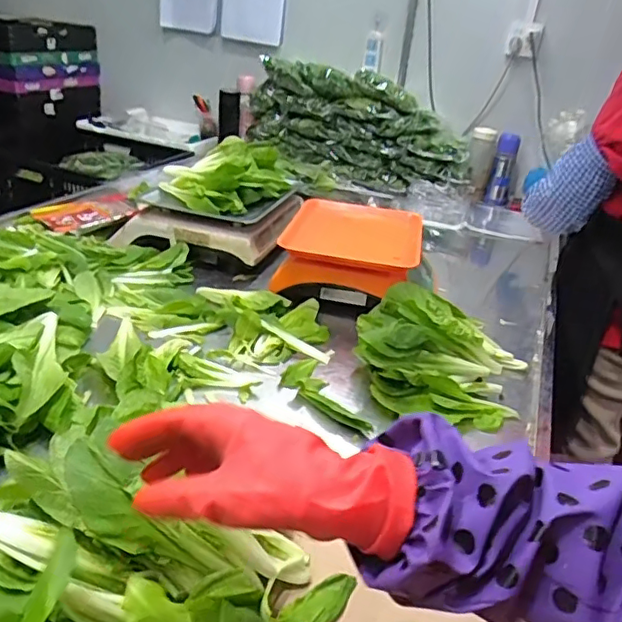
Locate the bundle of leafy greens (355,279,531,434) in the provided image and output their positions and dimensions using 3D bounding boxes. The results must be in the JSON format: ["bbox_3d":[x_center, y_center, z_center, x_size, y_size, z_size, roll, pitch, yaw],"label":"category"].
[{"bbox_3d":[0.186,0.057,0.825,0.238,0.093,0.216,14,28,13],"label":"bundle of leafy greens"}]

